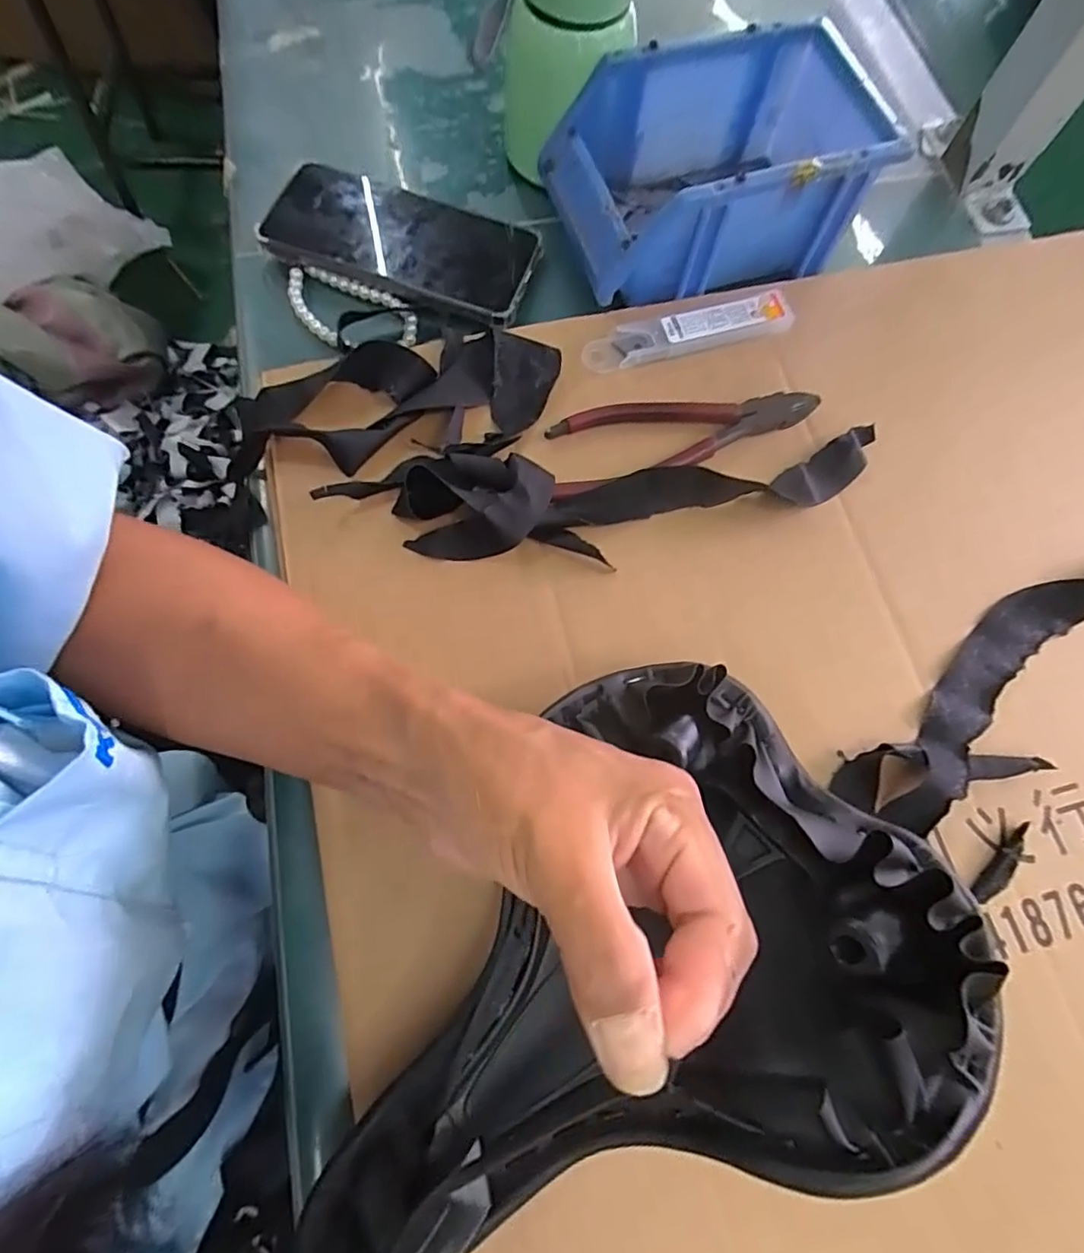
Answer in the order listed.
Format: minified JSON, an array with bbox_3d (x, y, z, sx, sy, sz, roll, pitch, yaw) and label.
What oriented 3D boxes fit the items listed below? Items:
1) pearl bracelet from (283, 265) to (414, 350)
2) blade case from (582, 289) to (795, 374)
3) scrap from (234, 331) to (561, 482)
[{"bbox_3d":[-0.118,-0.189,0.350,0.083,0.013,0.043,21,74,4],"label":"pearl bracelet"},{"bbox_3d":[0.087,-0.175,0.344,0.126,0.010,0.027,-14,74,-6],"label":"blade case"},{"bbox_3d":[-0.080,-0.124,0.319,0.181,0.020,0.063,-18,75,-7],"label":"scrap"}]

